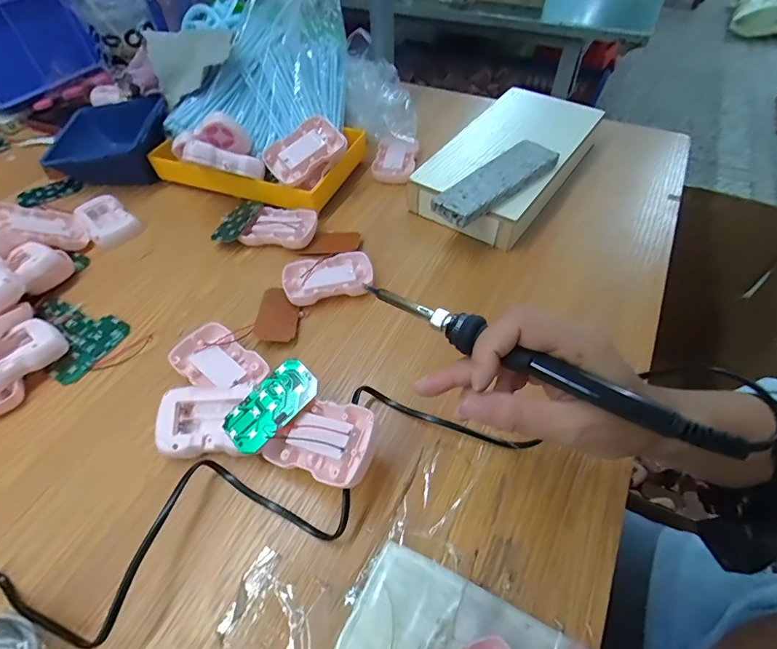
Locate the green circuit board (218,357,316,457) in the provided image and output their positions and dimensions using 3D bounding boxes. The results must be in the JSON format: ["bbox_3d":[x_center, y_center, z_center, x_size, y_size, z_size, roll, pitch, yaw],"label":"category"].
[{"bbox_3d":[-0.088,0.061,0.315,0.038,0.004,0.074,41,80,18],"label":"green circuit board"}]

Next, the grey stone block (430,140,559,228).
[{"bbox_3d":[0.117,-0.153,0.448,0.155,0.019,0.045,-34,59,-22],"label":"grey stone block"}]

